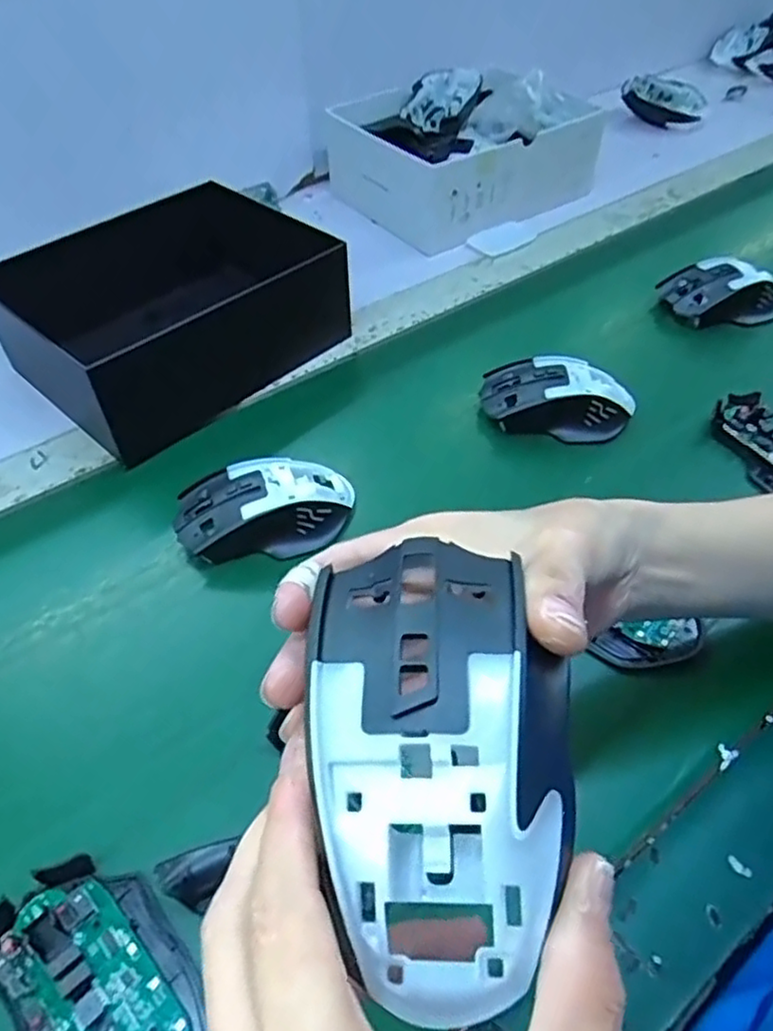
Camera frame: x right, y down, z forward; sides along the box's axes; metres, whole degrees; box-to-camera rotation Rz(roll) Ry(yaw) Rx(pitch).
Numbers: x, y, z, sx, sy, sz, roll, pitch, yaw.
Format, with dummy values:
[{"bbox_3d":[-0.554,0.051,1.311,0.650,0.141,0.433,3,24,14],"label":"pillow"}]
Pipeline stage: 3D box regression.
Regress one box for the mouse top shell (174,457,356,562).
[{"bbox_3d":[-0.079,-0.007,0.443,0.114,0.040,0.067,-5,48,-3],"label":"mouse top shell"}]

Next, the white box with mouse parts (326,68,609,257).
[{"bbox_3d":[0.087,-0.399,0.750,0.252,0.096,0.214,-26,53,-20],"label":"white box with mouse parts"}]

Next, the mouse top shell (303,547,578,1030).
[{"bbox_3d":[0.015,0.056,0.171,0.068,0.037,0.107,0,48,1],"label":"mouse top shell"}]

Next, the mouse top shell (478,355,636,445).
[{"bbox_3d":[0.128,-0.086,0.509,0.113,0.045,0.062,11,49,10],"label":"mouse top shell"}]

